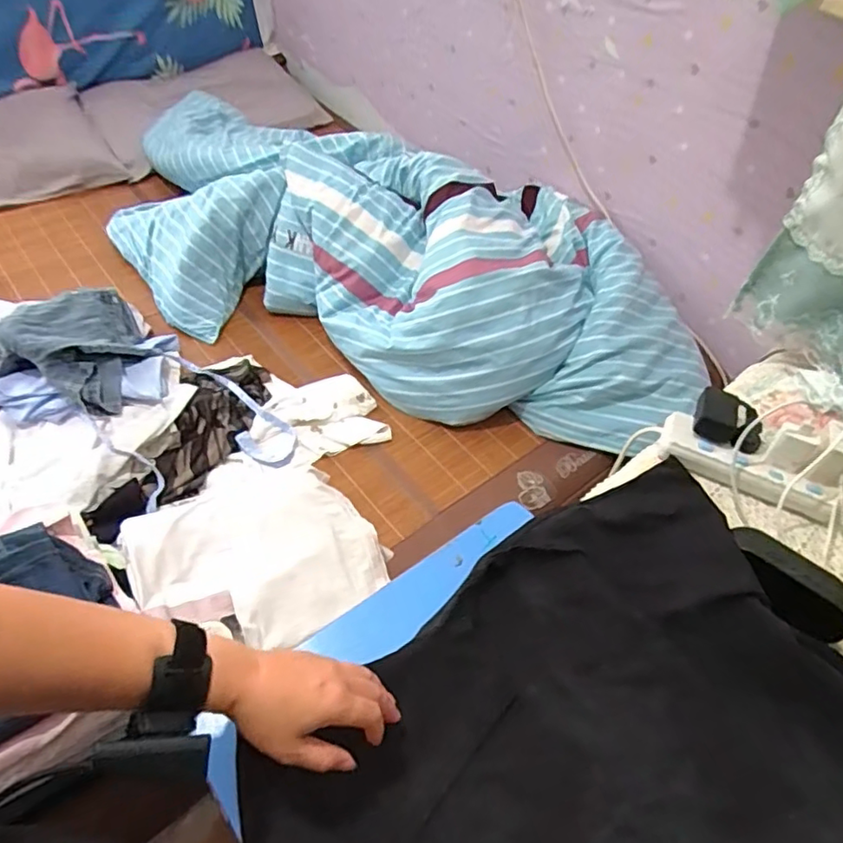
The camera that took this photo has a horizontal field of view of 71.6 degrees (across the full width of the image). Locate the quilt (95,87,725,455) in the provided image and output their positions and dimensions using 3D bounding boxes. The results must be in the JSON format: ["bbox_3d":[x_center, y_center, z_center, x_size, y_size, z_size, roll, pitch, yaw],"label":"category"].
[{"bbox_3d":[-0.070,-0.375,1.317,1.426,0.296,0.602,22,52,13],"label":"quilt"}]

